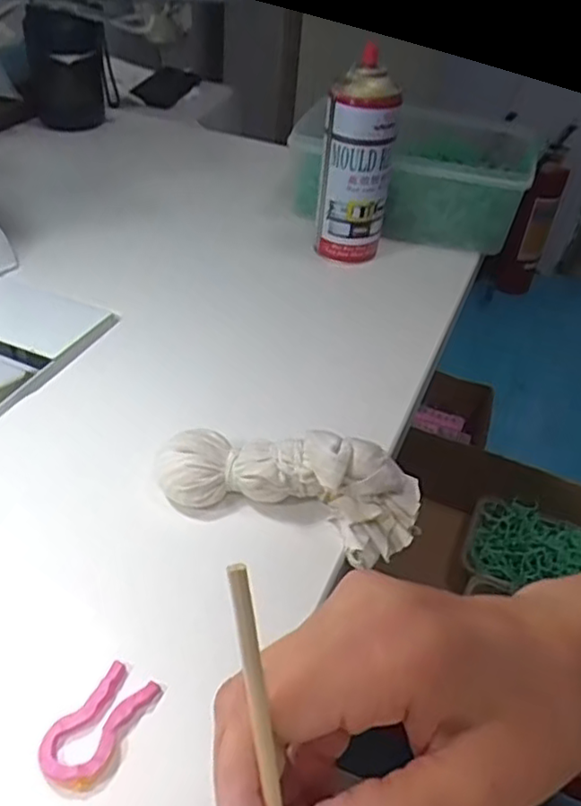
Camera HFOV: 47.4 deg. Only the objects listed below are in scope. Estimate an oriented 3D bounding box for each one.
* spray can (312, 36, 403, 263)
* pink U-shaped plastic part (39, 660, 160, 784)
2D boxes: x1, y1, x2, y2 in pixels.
[{"bbox_3d":[0.061,-0.224,0.618,0.064,0.174,0.064,2,40,-2],"label":"spray can"},{"bbox_3d":[-0.088,0.146,0.302,0.029,0.006,0.054,22,44,20],"label":"pink U-shaped plastic part"}]

